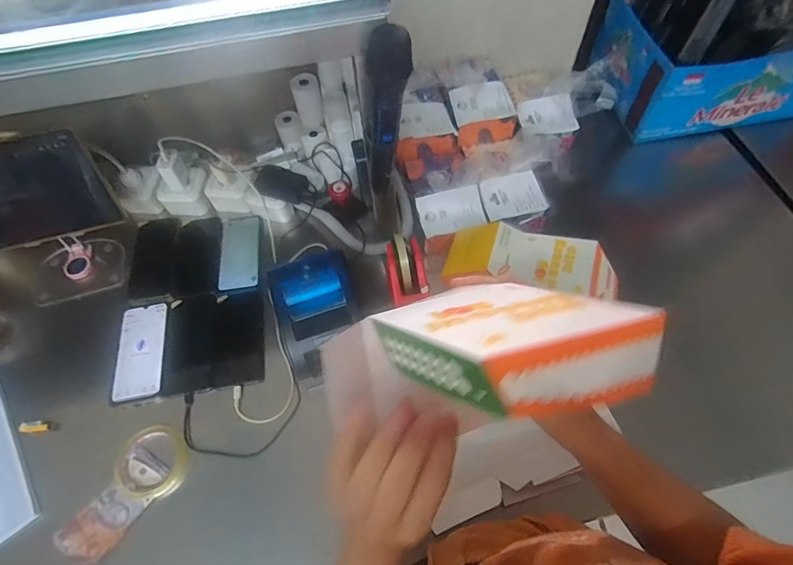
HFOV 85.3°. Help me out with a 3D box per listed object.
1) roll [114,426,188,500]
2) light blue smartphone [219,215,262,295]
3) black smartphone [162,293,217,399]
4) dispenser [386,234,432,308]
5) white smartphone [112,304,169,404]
[{"bbox_3d":[-0.352,0.256,0.614,0.094,0.029,0.095,-1,60,2],"label":"roll"},{"bbox_3d":[-0.286,-0.056,0.785,0.075,0.009,0.159,-7,60,-1],"label":"light blue smartphone"},{"bbox_3d":[-0.337,0.100,0.705,0.077,0.015,0.167,-11,60,-4],"label":"black smartphone"},{"bbox_3d":[0.018,-0.020,0.685,0.060,0.084,0.108,-11,60,-4],"label":"dispenser"},{"bbox_3d":[-0.411,0.109,0.691,0.076,0.012,0.159,-9,60,-3],"label":"white smartphone"}]

